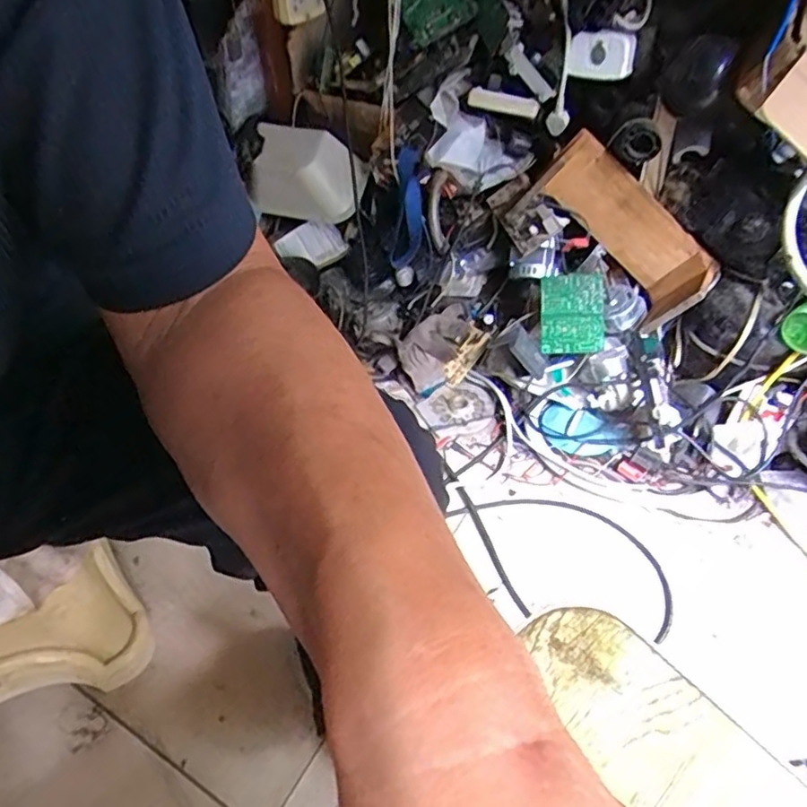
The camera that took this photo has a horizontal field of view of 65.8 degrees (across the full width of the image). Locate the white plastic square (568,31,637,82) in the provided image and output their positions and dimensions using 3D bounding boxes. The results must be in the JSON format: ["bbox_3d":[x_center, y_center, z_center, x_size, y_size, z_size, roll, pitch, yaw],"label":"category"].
[{"bbox_3d":[0.270,-0.472,0.848,0.083,0.054,0.036,15,50,13],"label":"white plastic square"}]

